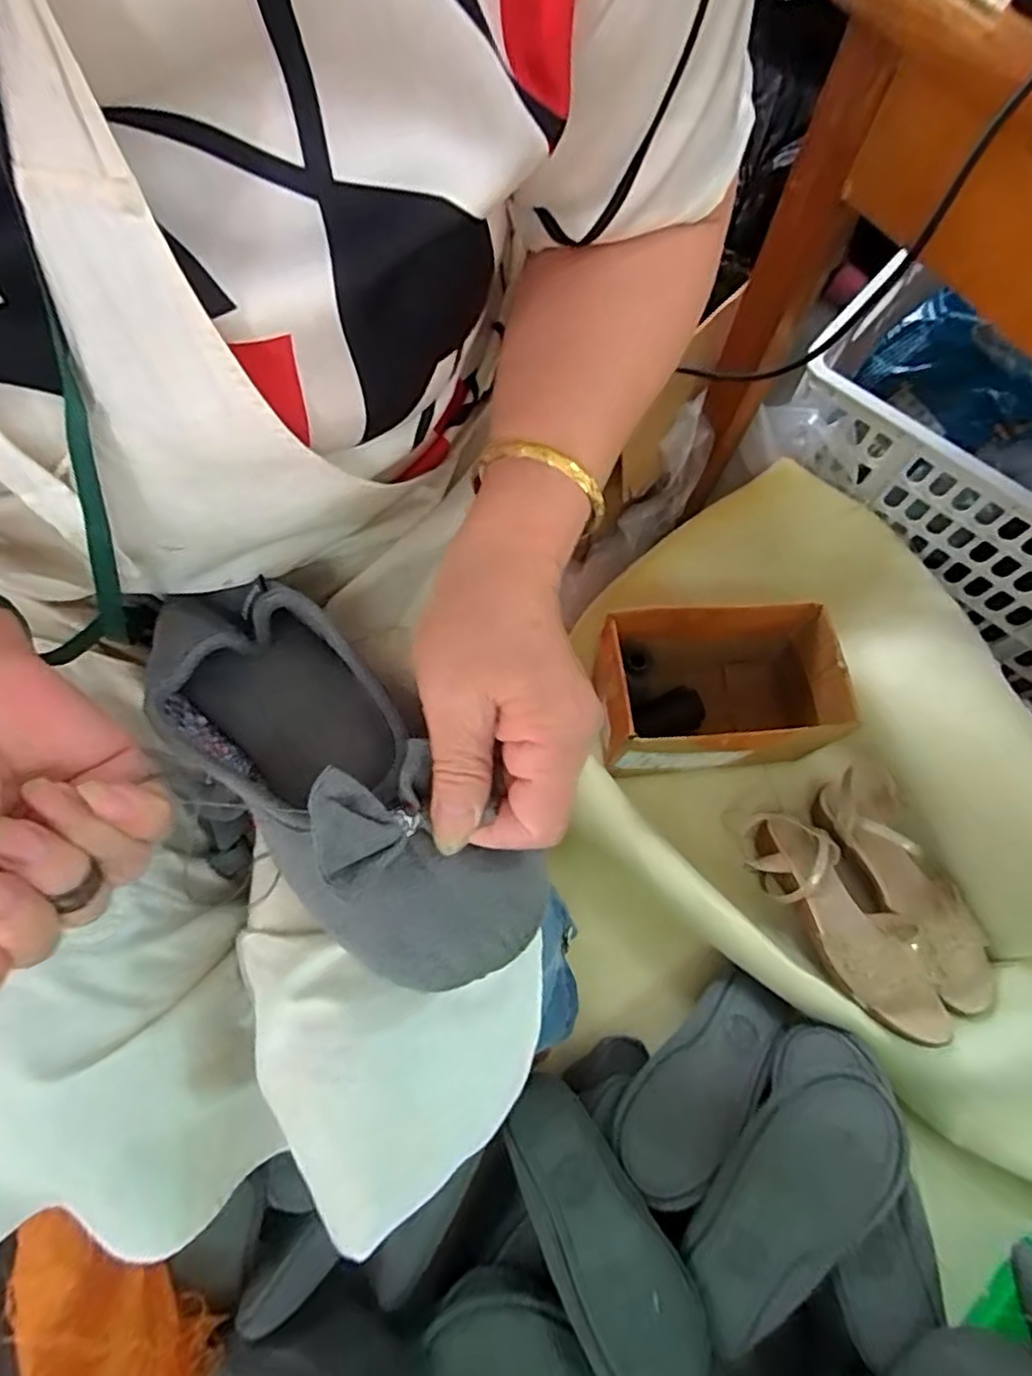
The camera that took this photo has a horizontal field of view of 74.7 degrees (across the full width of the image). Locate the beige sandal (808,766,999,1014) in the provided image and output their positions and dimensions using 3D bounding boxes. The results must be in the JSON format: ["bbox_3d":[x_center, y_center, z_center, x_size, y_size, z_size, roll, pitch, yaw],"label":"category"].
[{"bbox_3d":[0.399,0.200,0.691,0.091,0.063,0.248,-17,59,-7],"label":"beige sandal"}]

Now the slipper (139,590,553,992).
[{"bbox_3d":[-0.088,0.025,0.293,0.084,0.051,0.233,-41,64,-14],"label":"slipper"}]

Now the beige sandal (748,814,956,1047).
[{"bbox_3d":[0.327,0.226,0.676,0.092,0.054,0.250,-23,50,-9],"label":"beige sandal"}]

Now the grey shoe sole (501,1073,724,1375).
[{"bbox_3d":[0.074,0.452,0.533,0.094,0.030,0.234,-13,54,-31],"label":"grey shoe sole"}]

